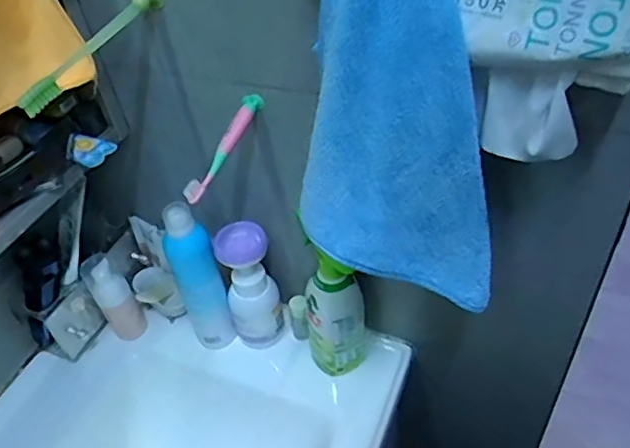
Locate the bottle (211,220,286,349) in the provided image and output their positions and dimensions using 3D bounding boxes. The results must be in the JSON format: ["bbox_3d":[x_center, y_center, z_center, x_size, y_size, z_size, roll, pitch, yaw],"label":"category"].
[{"bbox_3d":[-0.082,0.086,0.745,0.069,0.196,0.062,-14,45,-7],"label":"bottle"}]

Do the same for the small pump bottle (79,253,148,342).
[{"bbox_3d":[-0.277,0.103,0.796,0.052,0.132,0.047,-33,50,-24],"label":"small pump bottle"}]

